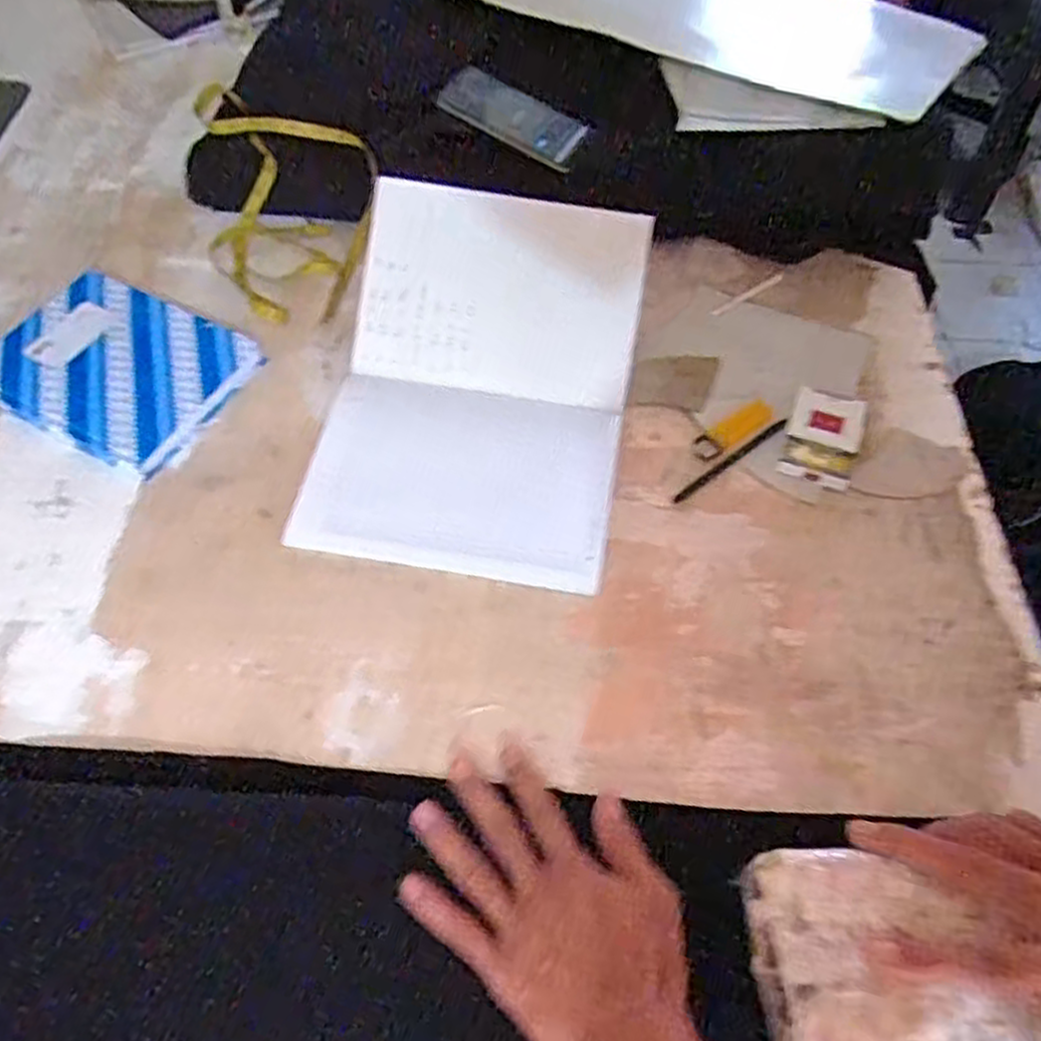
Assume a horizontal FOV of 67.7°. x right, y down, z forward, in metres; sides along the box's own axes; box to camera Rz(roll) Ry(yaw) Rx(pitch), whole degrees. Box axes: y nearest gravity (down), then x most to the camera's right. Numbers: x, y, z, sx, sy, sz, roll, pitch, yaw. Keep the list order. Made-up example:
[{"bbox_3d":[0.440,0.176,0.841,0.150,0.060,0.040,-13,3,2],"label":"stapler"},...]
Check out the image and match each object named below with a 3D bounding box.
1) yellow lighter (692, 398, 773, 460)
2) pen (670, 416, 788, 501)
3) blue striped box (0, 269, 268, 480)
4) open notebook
[{"bbox_3d":[0.185,-0.081,0.680,0.078,0.006,0.028,-34,63,-7],"label":"yellow lighter"},{"bbox_3d":[0.179,-0.052,0.663,0.120,0.004,0.010,-35,64,-9],"label":"pen"},{"bbox_3d":[-0.366,-0.141,0.700,0.217,0.026,0.163,24,59,13],"label":"blue striped box"},{"bbox_3d":[-0.034,-0.128,0.650,0.250,0.106,0.324,8,57,3],"label":"open notebook"}]

